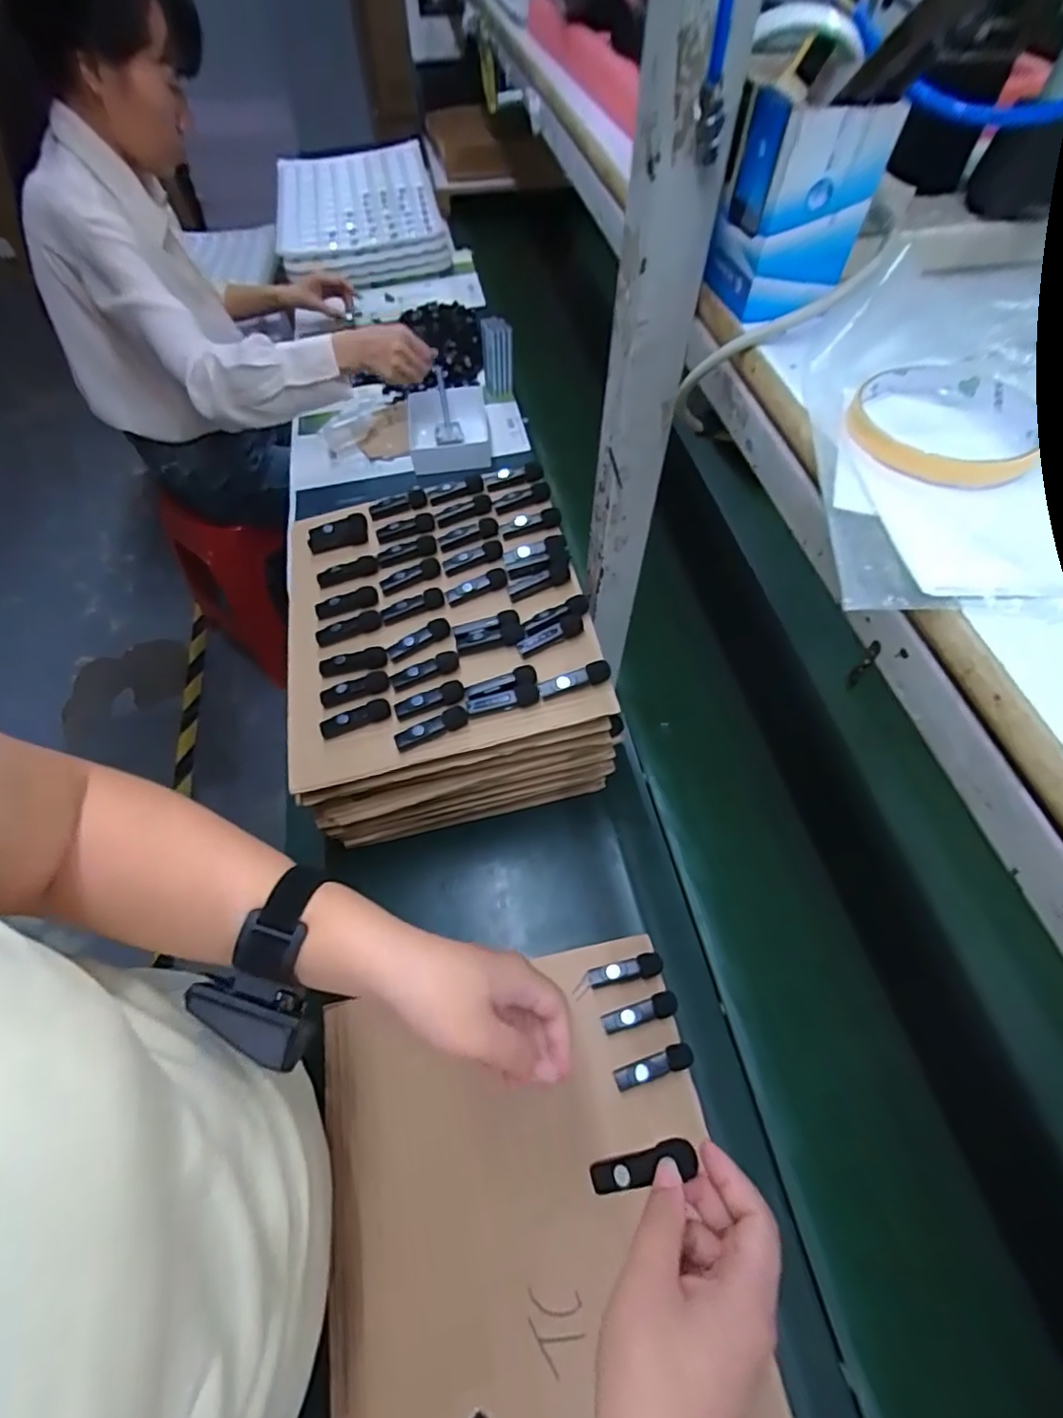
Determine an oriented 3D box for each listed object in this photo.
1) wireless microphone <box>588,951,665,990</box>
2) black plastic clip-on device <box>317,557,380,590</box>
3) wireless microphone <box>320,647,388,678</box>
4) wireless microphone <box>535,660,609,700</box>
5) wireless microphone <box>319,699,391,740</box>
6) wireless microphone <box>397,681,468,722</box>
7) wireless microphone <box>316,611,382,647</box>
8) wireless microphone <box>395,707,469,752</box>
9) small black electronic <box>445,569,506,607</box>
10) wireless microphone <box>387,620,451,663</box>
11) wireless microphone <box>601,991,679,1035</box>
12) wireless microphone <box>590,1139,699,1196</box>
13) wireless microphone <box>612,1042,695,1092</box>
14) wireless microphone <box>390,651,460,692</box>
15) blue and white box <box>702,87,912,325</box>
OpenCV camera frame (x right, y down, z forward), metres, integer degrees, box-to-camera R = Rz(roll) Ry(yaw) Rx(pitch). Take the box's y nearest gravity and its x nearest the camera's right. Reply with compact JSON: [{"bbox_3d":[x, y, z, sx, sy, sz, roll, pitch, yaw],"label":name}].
[{"bbox_3d":[0.085,0.235,0.533,0.066,0.015,0.018,-11,59,-7],"label":"wireless microphone"},{"bbox_3d":[-0.195,-0.145,0.632,0.066,0.018,0.023,-10,59,-6],"label":"black plastic clip-on device"},{"bbox_3d":[-0.171,-0.045,0.572,0.065,0.013,0.023,-8,58,-5],"label":"wireless microphone"},{"bbox_3d":[0.038,-0.026,0.532,0.066,0.018,0.016,-14,59,-9],"label":"wireless microphone"},{"bbox_3d":[-0.161,0.009,0.541,0.064,0.022,0.016,-17,60,-10],"label":"wireless microphone"},{"bbox_3d":[-0.091,-0.007,0.539,0.063,0.015,0.019,-17,60,-10],"label":"wireless microphone"},{"bbox_3d":[-0.182,-0.080,0.595,0.065,0.013,0.021,-17,60,-10],"label":"wireless microphone"},{"bbox_3d":[-0.088,0.018,0.527,0.066,0.020,0.016,-21,61,-13],"label":"wireless microphone"},{"bbox_3d":[-0.056,-0.122,0.600,0.062,0.017,0.020,-14,59,-9],"label":"small black electronic"},{"bbox_3d":[-0.110,-0.067,0.576,0.063,0.019,0.019,-20,60,-12],"label":"wireless microphone"},{"bbox_3d":[0.094,0.262,0.513,0.065,0.015,0.018,-12,59,-8],"label":"wireless microphone"},{"bbox_3d":[0.060,0.258,0.332,0.064,0.015,0.018,-31,58,19],"label":"wireless microphone"},{"bbox_3d":[0.101,0.295,0.490,0.067,0.023,0.018,-14,59,-9],"label":"wireless microphone"},{"bbox_3d":[-0.099,-0.035,0.555,0.065,0.012,0.018,-21,61,-13],"label":"wireless microphone"},{"bbox_3d":[0.138,-0.269,0.317,0.062,0.084,0.065,-12,59,-8],"label":"blue and white box"}]

